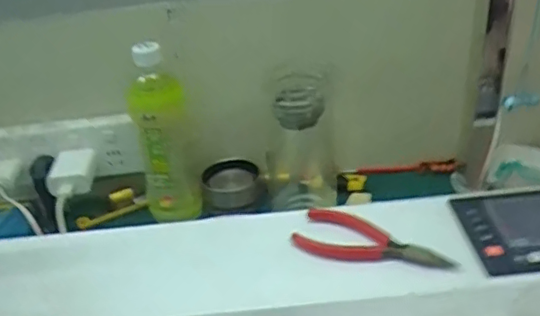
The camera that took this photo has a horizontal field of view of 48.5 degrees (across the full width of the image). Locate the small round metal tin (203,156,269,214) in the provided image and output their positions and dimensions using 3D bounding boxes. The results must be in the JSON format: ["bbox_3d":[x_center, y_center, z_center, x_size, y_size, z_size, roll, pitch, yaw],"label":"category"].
[{"bbox_3d":[-0.046,0.035,0.739,0.074,0.036,0.072,-3,32,2],"label":"small round metal tin"}]

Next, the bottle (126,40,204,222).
[{"bbox_3d":[-0.122,-0.025,0.688,0.064,0.207,0.055,-10,32,-8],"label":"bottle"}]

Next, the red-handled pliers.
[{"bbox_3d":[0.081,0.065,0.466,0.121,0.010,0.054,10,35,22],"label":"red-handled pliers"}]

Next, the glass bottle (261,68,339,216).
[{"bbox_3d":[0.034,-0.015,0.694,0.073,0.182,0.070,-4,32,1],"label":"glass bottle"}]

